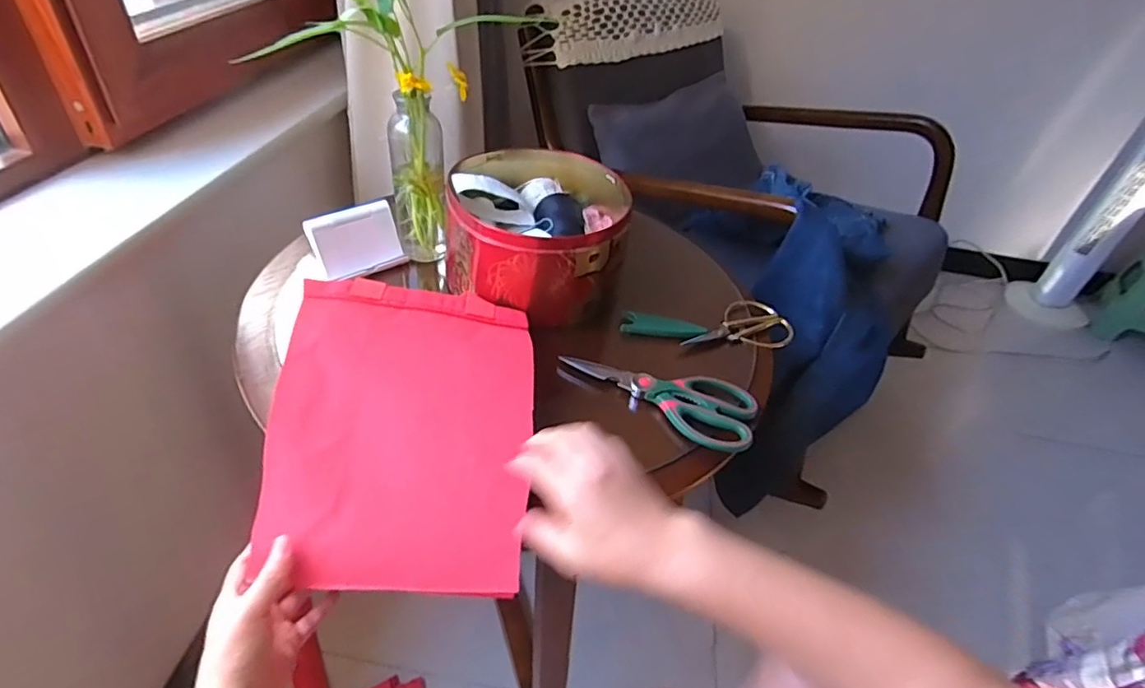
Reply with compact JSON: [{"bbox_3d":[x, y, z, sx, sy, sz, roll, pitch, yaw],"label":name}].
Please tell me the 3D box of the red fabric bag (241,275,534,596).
[{"bbox_3d":[-0.138,0.062,0.494,0.205,0.034,0.277,3,60,-13],"label":"red fabric bag"}]

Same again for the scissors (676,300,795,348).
[{"bbox_3d":[0.192,-0.012,0.661,0.138,0.016,0.074,-24,51,-31],"label":"scissors"}]

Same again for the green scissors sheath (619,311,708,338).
[{"bbox_3d":[0.103,-0.019,0.651,0.091,0.013,0.026,10,42,3],"label":"green scissors sheath"}]

